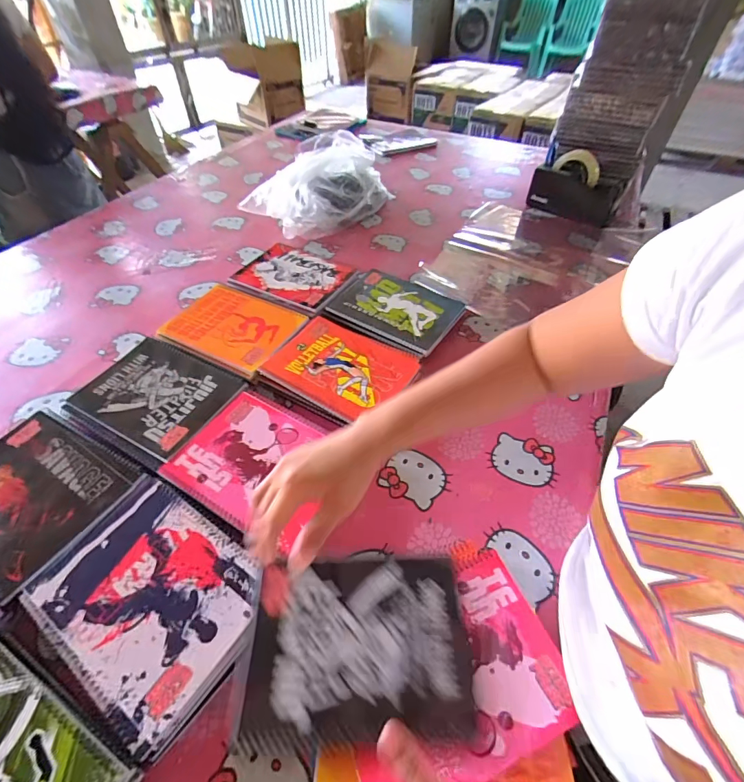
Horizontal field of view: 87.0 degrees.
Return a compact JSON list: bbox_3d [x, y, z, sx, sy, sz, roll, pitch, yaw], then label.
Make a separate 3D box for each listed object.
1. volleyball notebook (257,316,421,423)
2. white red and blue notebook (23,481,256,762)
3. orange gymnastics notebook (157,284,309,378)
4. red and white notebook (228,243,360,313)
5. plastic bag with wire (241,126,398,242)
[{"bbox_3d":[-0.045,-0.040,0.593,0.196,0.013,0.158,26,54,20],"label":"volleyball notebook"},{"bbox_3d":[-0.219,0.192,0.386,0.217,0.007,0.160,30,55,23],"label":"white red and blue notebook"},{"bbox_3d":[-0.226,-0.112,0.650,0.192,0.007,0.157,22,52,18],"label":"orange gymnastics notebook"},{"bbox_3d":[-0.148,-0.223,0.745,0.205,0.008,0.154,23,53,18],"label":"red and white notebook"},{"bbox_3d":[-0.109,-0.484,0.933,0.228,0.122,0.337,19,52,16],"label":"plastic bag with wire"}]

